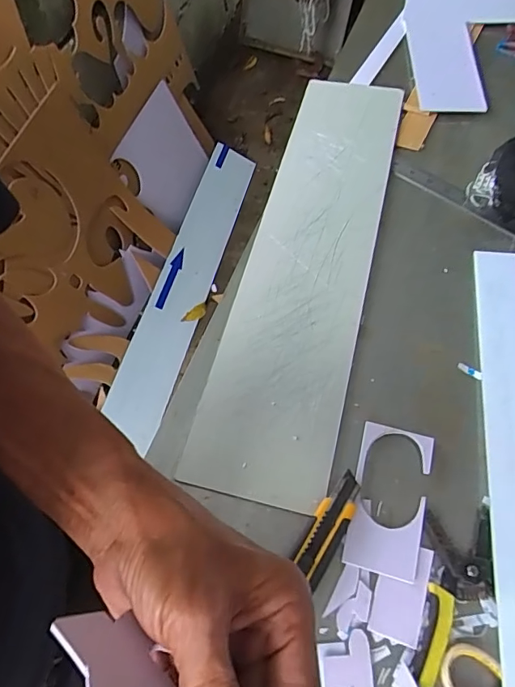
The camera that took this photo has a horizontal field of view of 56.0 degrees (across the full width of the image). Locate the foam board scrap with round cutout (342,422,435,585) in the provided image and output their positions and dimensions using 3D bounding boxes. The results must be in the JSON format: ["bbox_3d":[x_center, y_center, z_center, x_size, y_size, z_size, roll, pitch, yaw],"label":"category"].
[{"bbox_3d":[0.116,0.135,0.428,0.062,0.008,0.127,14,62,9],"label":"foam board scrap with round cutout"}]

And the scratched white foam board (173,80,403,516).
[{"bbox_3d":[0.063,-0.113,0.565,0.131,0.016,0.584,12,62,9],"label":"scratched white foam board"}]

